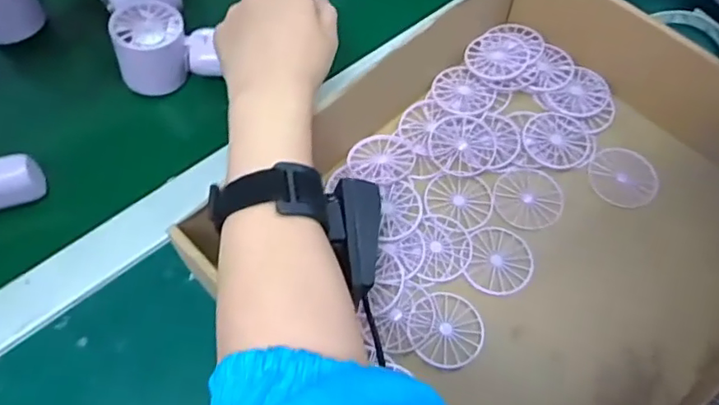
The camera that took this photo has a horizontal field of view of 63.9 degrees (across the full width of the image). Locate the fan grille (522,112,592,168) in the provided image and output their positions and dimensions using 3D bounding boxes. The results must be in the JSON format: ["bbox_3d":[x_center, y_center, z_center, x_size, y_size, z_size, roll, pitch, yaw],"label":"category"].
[{"bbox_3d":[0.152,-0.049,0.444,0.049,0.004,0.047,1,63,-1],"label":"fan grille"}]

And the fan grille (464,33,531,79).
[{"bbox_3d":[0.113,-0.121,0.472,0.049,0.008,0.046,1,63,-1],"label":"fan grille"}]

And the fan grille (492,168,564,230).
[{"bbox_3d":[0.125,-0.004,0.425,0.049,0.004,0.048,17,64,7],"label":"fan grille"}]

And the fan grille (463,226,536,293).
[{"bbox_3d":[0.099,0.040,0.402,0.044,0.004,0.048,12,63,5],"label":"fan grille"}]

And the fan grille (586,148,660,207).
[{"bbox_3d":[0.198,-0.020,0.433,0.049,0.004,0.048,1,63,-1],"label":"fan grille"}]

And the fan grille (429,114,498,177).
[{"bbox_3d":[0.079,-0.045,0.442,0.050,0.004,0.049,15,64,6],"label":"fan grille"}]

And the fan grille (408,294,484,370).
[{"bbox_3d":[0.058,0.084,0.381,0.048,0.004,0.049,1,63,-1],"label":"fan grille"}]

